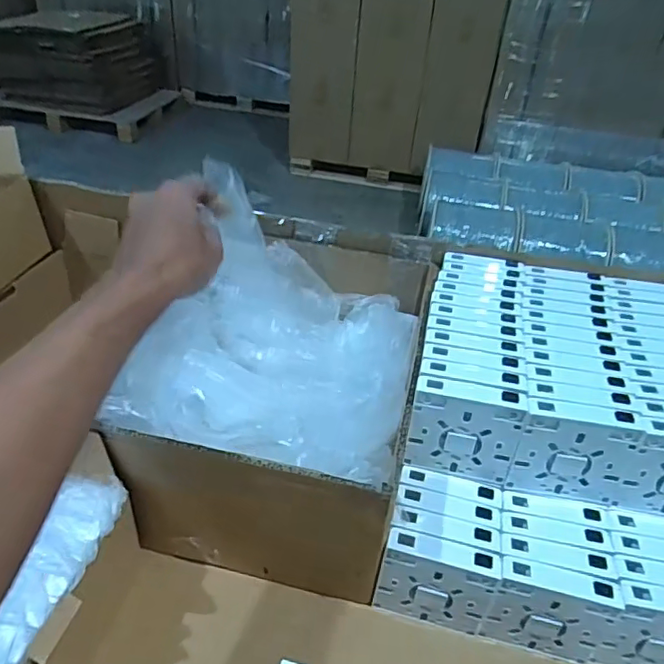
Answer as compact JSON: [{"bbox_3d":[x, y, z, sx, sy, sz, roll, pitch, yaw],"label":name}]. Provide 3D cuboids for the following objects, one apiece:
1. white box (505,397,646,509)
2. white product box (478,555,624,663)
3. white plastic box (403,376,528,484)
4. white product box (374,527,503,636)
[{"bbox_3d":[0.193,0.099,0.454,0.084,0.088,0.019,7,34,8],"label":"white box"},{"bbox_3d":[0.165,0.215,0.432,0.084,0.085,0.020,7,34,8],"label":"white product box"},{"bbox_3d":[0.107,0.084,0.463,0.085,0.090,0.021,6,34,6],"label":"white plastic box"},{"bbox_3d":[0.082,0.200,0.444,0.086,0.087,0.020,8,34,10],"label":"white product box"}]

